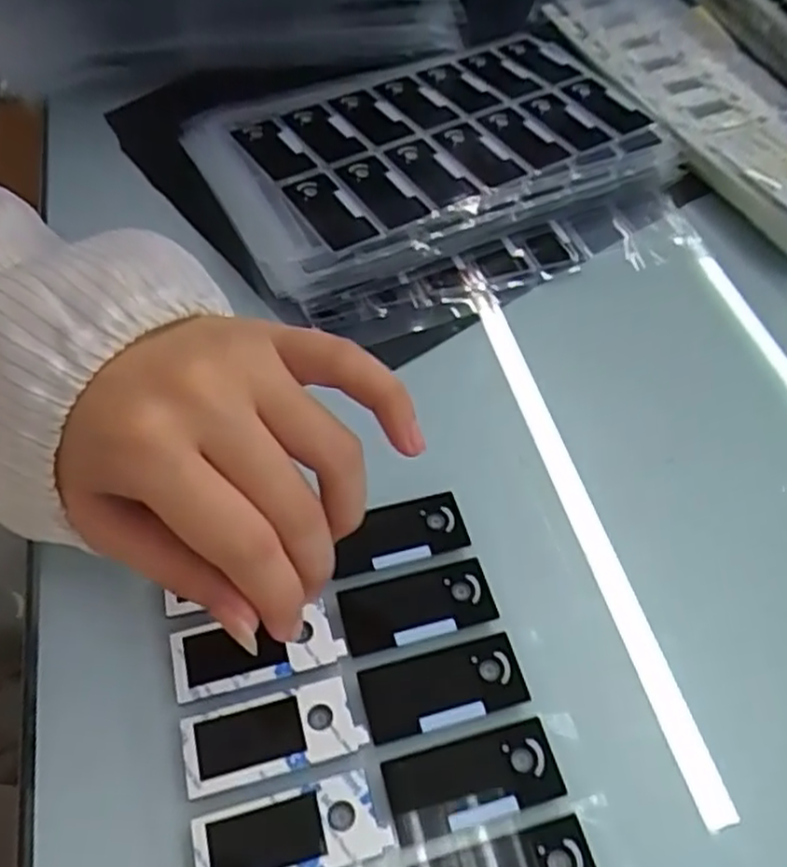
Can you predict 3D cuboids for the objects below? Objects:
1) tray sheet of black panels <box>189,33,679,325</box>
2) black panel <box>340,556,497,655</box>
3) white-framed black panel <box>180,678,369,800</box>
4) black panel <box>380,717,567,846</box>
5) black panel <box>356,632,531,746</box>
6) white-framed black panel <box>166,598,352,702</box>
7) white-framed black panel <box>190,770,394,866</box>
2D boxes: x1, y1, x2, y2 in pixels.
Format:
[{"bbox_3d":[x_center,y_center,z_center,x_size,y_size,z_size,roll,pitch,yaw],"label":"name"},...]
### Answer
[{"bbox_3d":[0.017,-0.172,0.441,0.254,0.030,0.174,-26,59,-19],"label":"tray sheet of black panels"},{"bbox_3d":[0.010,0.068,0.291,0.058,0.005,0.028,-10,55,-9],"label":"black panel"},{"bbox_3d":[-0.043,0.106,0.260,0.061,0.004,0.027,-11,55,-10],"label":"white-framed black panel"},{"bbox_3d":[0.027,0.119,0.254,0.059,0.004,0.026,-12,55,-10],"label":"black panel"},{"bbox_3d":[0.018,0.092,0.271,0.058,0.004,0.027,-11,55,-10],"label":"black panel"},{"bbox_3d":[-0.051,0.080,0.278,0.061,0.006,0.026,-11,55,-9],"label":"white-framed black panel"},{"bbox_3d":[-0.034,0.132,0.243,0.061,0.004,0.026,-12,55,-10],"label":"white-framed black panel"}]

